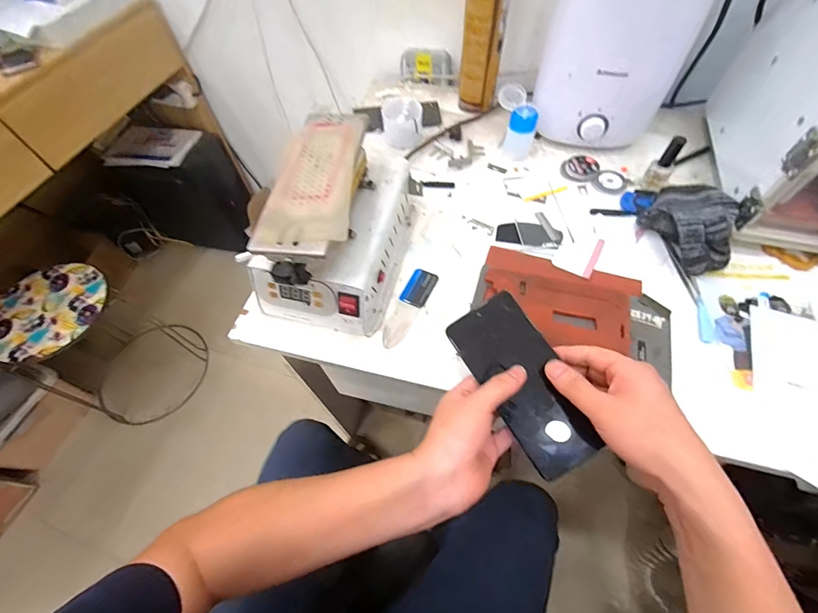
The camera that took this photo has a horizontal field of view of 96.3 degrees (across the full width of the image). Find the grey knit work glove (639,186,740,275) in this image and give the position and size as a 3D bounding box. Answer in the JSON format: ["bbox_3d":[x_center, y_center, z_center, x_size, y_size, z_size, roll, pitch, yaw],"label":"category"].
[{"bbox_3d":[0.363,-0.105,0.471,0.110,0.057,0.115,-38,65,-18],"label":"grey knit work glove"}]

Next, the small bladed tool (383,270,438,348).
[{"bbox_3d":[-0.001,0.000,0.466,0.034,0.006,0.116,23,63,16],"label":"small bladed tool"}]

